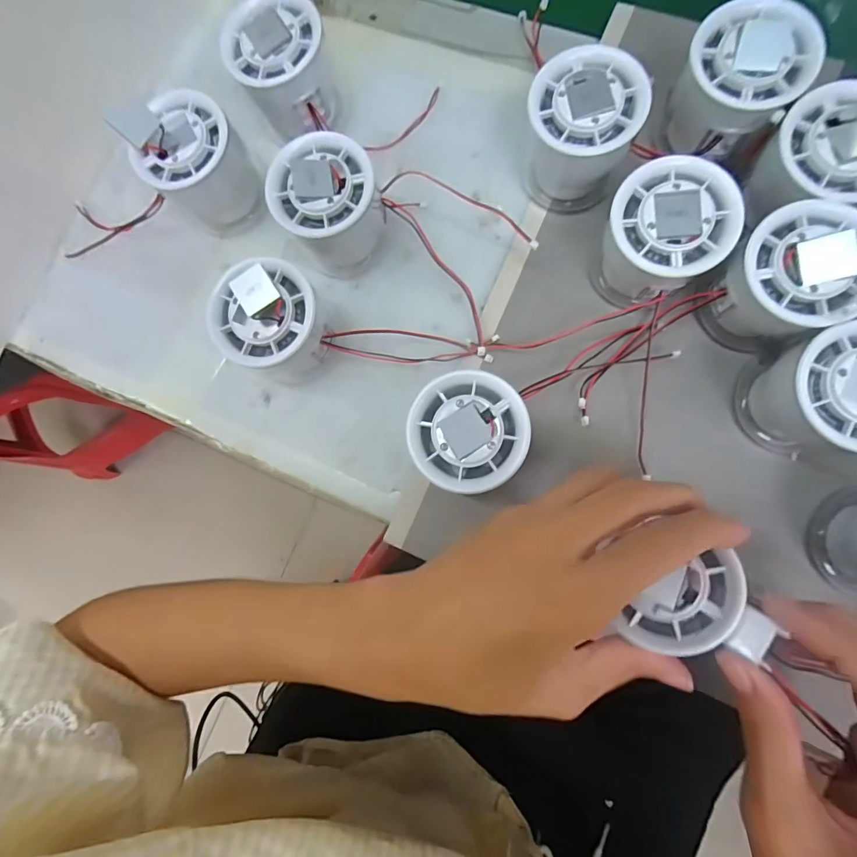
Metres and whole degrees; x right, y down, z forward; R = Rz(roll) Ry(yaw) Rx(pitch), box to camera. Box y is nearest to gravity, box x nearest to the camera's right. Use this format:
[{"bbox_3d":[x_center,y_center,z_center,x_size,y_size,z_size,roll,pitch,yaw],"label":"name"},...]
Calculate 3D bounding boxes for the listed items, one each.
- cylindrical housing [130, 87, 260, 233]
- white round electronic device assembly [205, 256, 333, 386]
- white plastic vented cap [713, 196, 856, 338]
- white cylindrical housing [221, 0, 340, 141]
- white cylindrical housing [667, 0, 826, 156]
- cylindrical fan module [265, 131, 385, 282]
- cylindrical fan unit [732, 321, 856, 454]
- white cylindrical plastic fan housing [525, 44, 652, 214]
[{"bbox_3d":[-0.130,-0.152,0.262,0.054,0.056,0.053,-1,83,6],"label":"cylindrical housing"},{"bbox_3d":[-0.083,-0.055,0.242,0.055,0.064,0.051,-1,83,6],"label":"white round electronic device assembly"},{"bbox_3d":[0.177,-0.072,0.220,0.056,0.055,0.056,-44,81,-1],"label":"white plastic vented cap"},{"bbox_3d":[-0.083,-0.207,0.260,0.054,0.057,0.051,-1,83,6],"label":"white cylindrical housing"},{"bbox_3d":[0.157,-0.176,0.226,0.055,0.057,0.054,-1,83,6],"label":"white cylindrical housing"},{"bbox_3d":[-0.054,-0.125,0.247,0.054,0.057,0.049,-39,81,0],"label":"cylindrical fan module"},{"bbox_3d":[0.192,-0.016,0.213,0.056,0.056,0.054,-1,83,6],"label":"cylindrical fan unit"},{"bbox_3d":[0.082,-0.160,0.241,0.054,0.058,0.051,-1,83,6],"label":"white cylindrical plastic fan housing"}]

